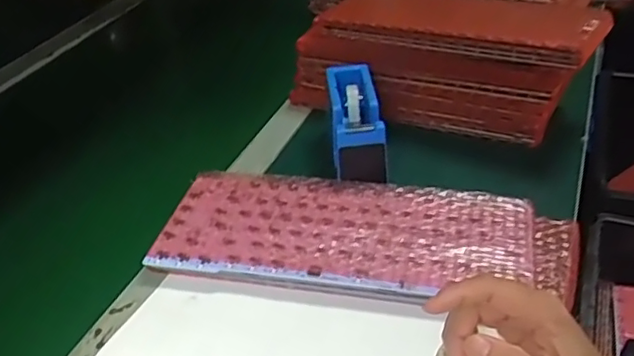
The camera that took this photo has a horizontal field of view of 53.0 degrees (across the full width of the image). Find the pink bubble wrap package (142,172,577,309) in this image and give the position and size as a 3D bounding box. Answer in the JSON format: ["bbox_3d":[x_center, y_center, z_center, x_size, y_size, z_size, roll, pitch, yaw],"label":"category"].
[{"bbox_3d":[0.038,0.054,0.538,0.342,0.037,0.126,5,37,14],"label":"pink bubble wrap package"}]

